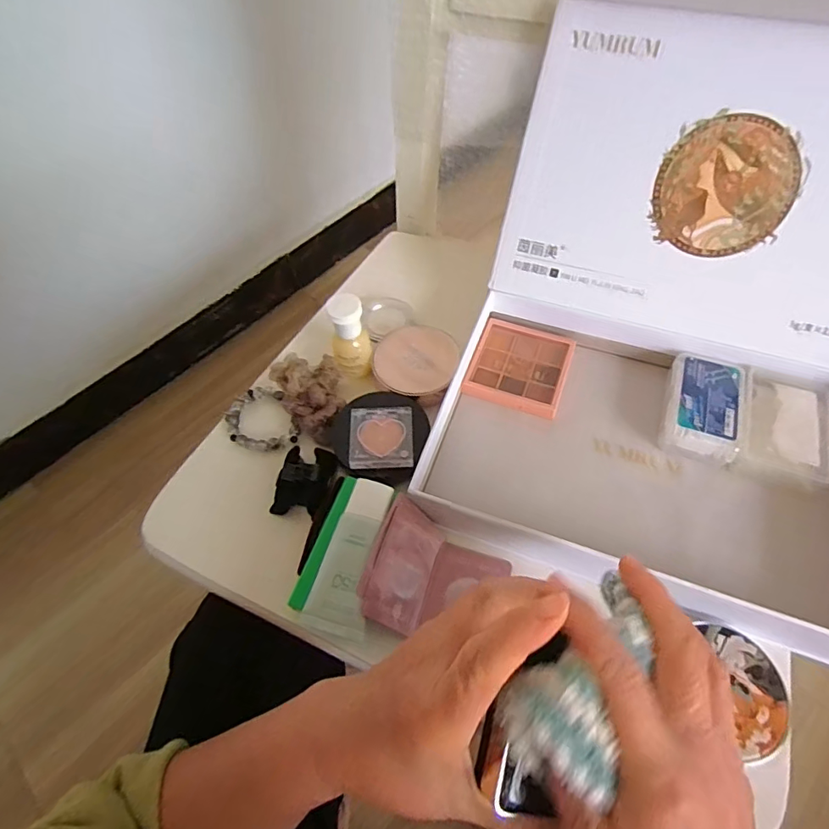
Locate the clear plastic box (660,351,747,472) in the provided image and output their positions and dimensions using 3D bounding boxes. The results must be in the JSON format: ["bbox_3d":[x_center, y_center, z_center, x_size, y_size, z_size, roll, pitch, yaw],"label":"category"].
[{"bbox_3d":[0.218,-0.006,0.379,0.053,0.025,0.083,15,63,12],"label":"clear plastic box"}]

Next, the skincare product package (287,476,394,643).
[{"bbox_3d":[-0.045,0.087,0.315,0.046,0.017,0.094,8,62,8],"label":"skincare product package"}]

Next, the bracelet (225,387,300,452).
[{"bbox_3d":[-0.125,0.004,0.405,0.053,0.007,0.060,-21,65,-12],"label":"bracelet"}]

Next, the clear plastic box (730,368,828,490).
[{"bbox_3d":[0.269,0.011,0.365,0.057,0.024,0.085,19,64,14],"label":"clear plastic box"}]

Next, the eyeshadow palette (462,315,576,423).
[{"bbox_3d":[0.088,-0.041,0.415,0.076,0.009,0.083,17,63,13],"label":"eyeshadow palette"}]

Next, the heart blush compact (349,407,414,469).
[{"bbox_3d":[-0.024,0.016,0.364,0.045,0.010,0.049,-3,61,2],"label":"heart blush compact"}]

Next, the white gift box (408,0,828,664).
[{"bbox_3d":[0.184,-0.070,0.326,0.285,0.201,0.337,17,63,13],"label":"white gift box"}]

